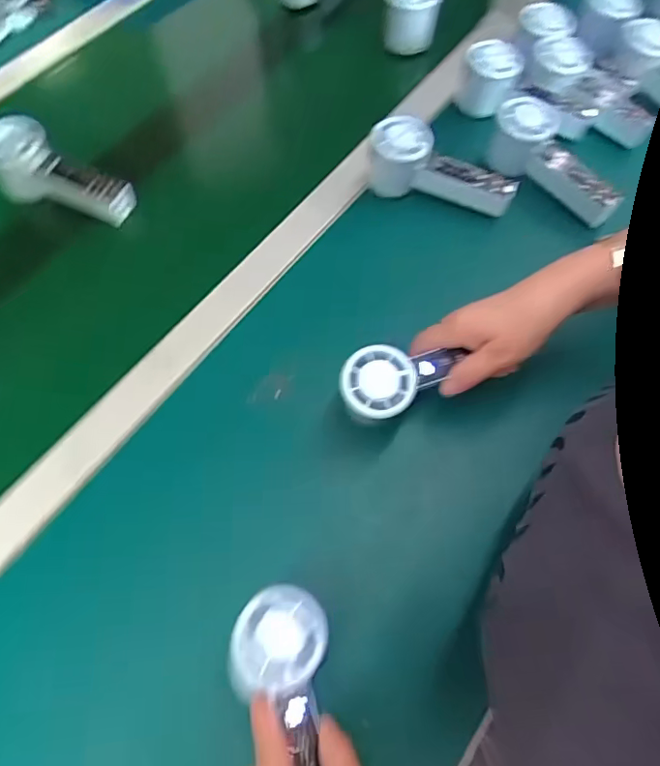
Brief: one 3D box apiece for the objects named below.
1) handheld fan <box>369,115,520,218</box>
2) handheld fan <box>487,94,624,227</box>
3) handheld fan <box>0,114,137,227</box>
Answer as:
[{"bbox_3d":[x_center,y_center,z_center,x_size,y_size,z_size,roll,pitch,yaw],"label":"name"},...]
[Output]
[{"bbox_3d":[0.114,-0.222,0.592,0.159,0.067,0.054,22,63,-4],"label":"handheld fan"},{"bbox_3d":[0.241,-0.241,0.598,0.074,0.053,0.167,-38,83,-19],"label":"handheld fan"},{"bbox_3d":[-0.287,-0.223,0.583,0.165,0.070,0.055,17,63,7],"label":"handheld fan"}]

